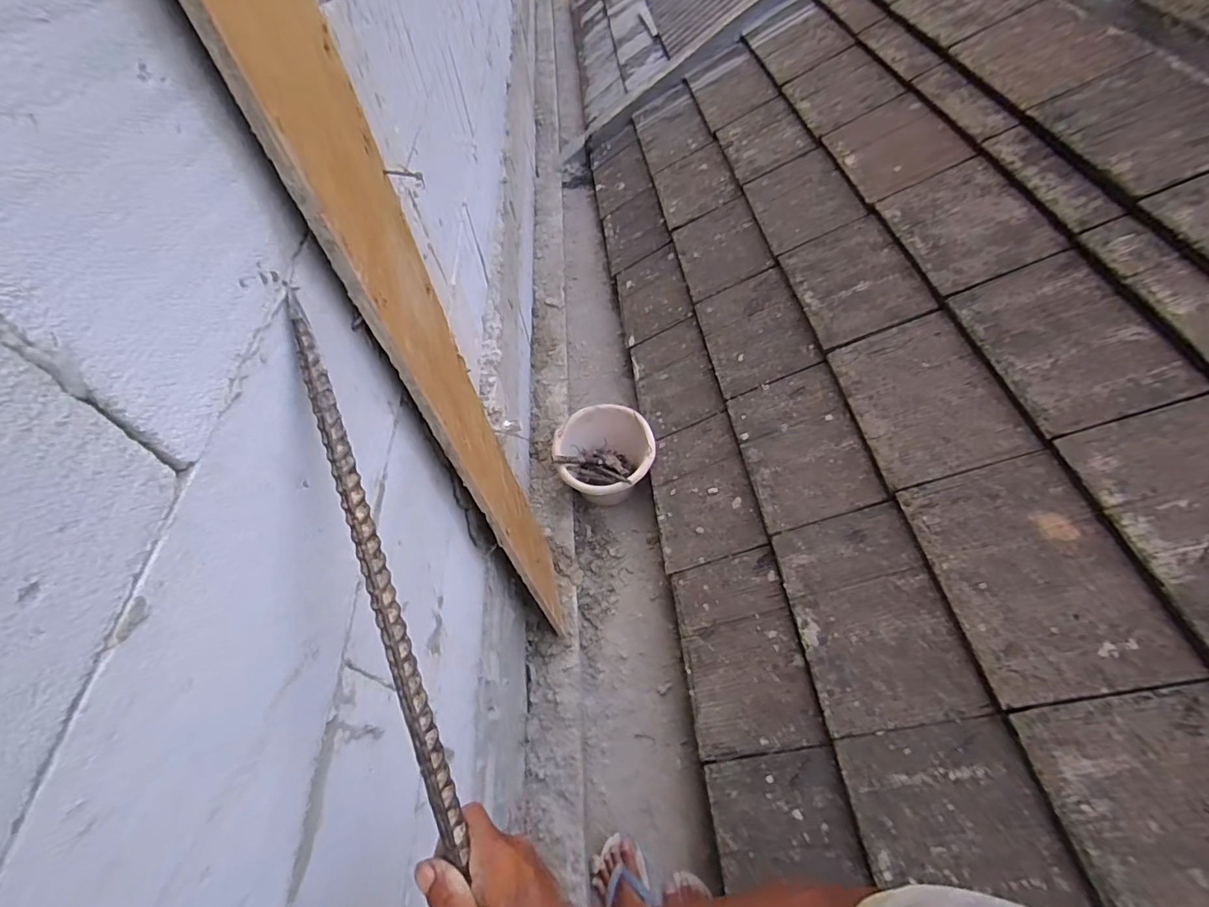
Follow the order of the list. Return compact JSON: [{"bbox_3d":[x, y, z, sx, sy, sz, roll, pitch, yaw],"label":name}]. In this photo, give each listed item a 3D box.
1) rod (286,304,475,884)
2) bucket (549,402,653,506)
[{"bbox_3d":[-0.169,0.079,0.379,0.016,0.011,0.418,-19,83,-8],"label":"rod"},{"bbox_3d":[-0.005,0.025,1.497,0.272,0.196,0.277,-2,55,3],"label":"bucket"}]

